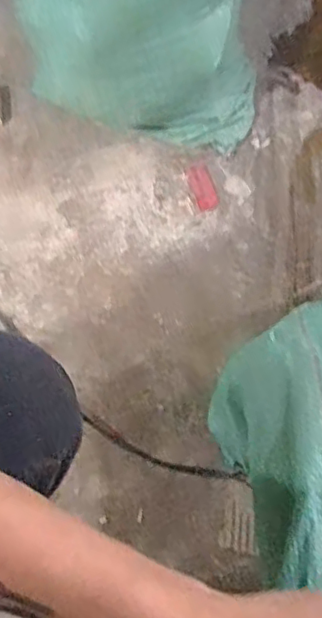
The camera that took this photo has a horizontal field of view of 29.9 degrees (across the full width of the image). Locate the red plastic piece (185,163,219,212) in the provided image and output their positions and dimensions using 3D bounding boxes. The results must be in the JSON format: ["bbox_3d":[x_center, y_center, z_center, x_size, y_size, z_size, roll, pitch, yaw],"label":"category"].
[{"bbox_3d":[0.057,-0.166,0.822,0.030,0.004,0.076,-16,65,-5],"label":"red plastic piece"}]

